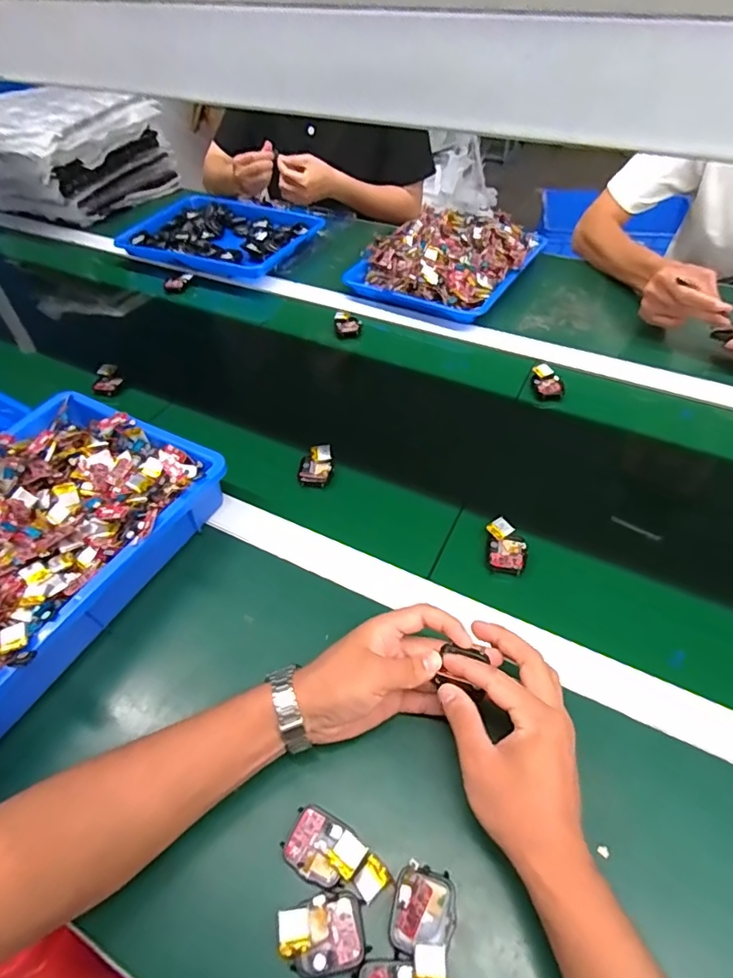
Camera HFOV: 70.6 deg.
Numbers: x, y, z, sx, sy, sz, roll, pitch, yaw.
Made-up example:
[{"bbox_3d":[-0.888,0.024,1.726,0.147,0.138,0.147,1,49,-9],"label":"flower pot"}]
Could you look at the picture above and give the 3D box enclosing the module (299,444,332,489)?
[{"bbox_3d":[-0.056,-0.027,0.593,0.034,0.010,0.053,11,68,-7],"label":"module"}]

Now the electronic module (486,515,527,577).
[{"bbox_3d":[0.138,0.055,0.509,0.036,0.012,0.056,-1,52,5],"label":"electronic module"}]

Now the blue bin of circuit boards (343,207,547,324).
[{"bbox_3d":[0.132,-0.390,0.860,0.251,0.063,0.272,22,53,22],"label":"blue bin of circuit boards"}]

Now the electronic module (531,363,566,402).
[{"bbox_3d":[0.239,-0.138,0.679,0.039,0.022,0.051,1,53,7],"label":"electronic module"}]

